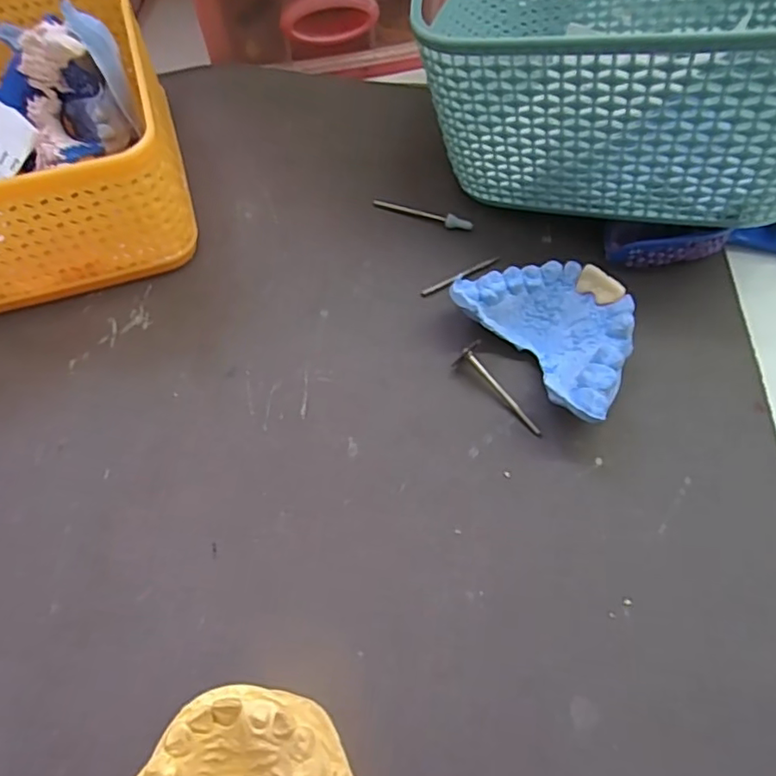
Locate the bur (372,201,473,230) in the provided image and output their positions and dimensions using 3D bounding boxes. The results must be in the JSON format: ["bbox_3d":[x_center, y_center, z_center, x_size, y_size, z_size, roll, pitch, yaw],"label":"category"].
[{"bbox_3d":[0.016,-0.083,0.269,0.049,0.005,0.006,20,66,9],"label":"bur"}]

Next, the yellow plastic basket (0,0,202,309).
[{"bbox_3d":[-0.163,-0.108,0.246,0.132,0.064,0.133,-19,66,-9],"label":"yellow plastic basket"}]

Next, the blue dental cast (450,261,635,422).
[{"bbox_3d":[0.067,-0.022,0.229,0.052,0.026,0.071,-37,70,-17],"label":"blue dental cast"}]

